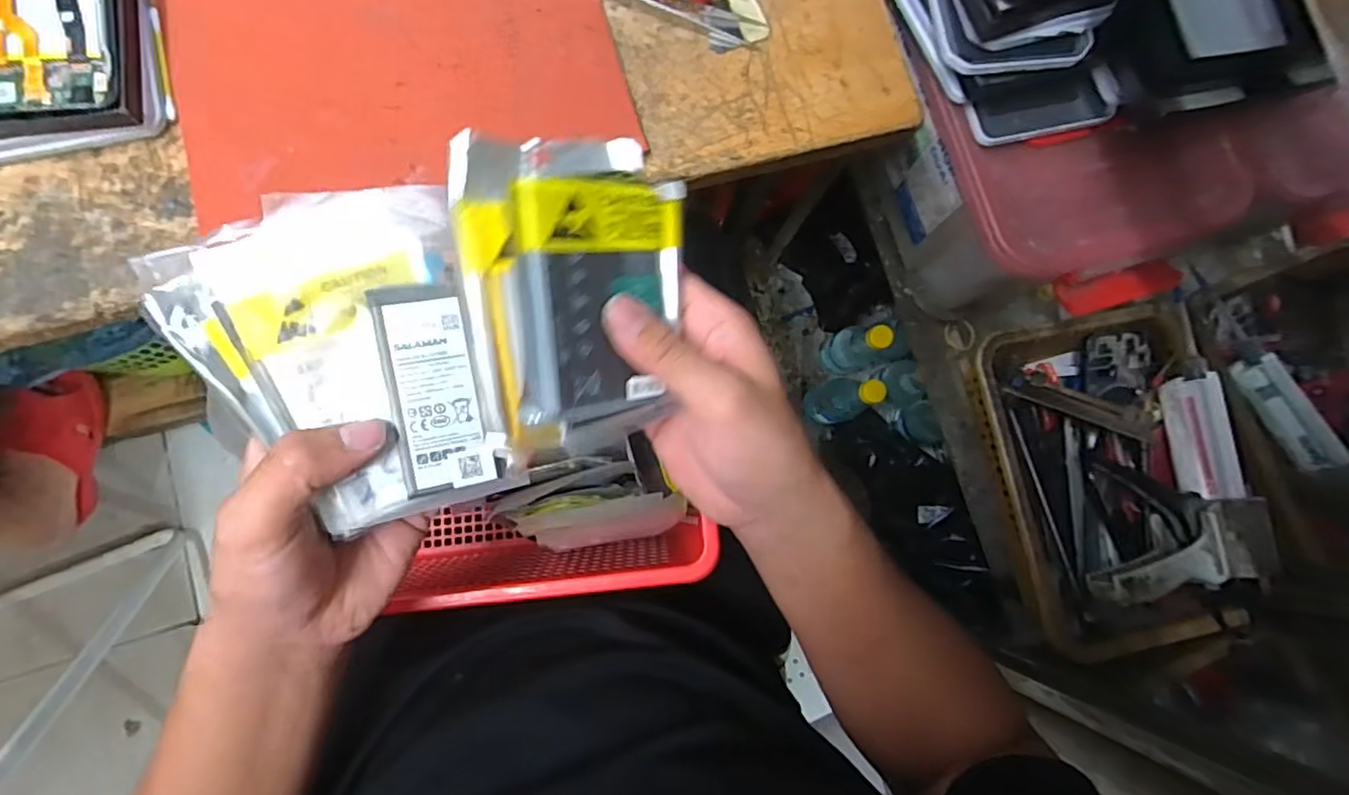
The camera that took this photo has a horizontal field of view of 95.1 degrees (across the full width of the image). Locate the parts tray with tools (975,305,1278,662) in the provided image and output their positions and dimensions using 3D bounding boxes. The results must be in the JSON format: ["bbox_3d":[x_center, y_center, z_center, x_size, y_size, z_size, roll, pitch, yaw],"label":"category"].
[{"bbox_3d":[0.347,0.063,0.483,0.161,0.113,0.262,-8,83,-6],"label":"parts tray with tools"}]

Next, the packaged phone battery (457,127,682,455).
[{"bbox_3d":[-0.038,-0.044,0.264,0.093,0.020,0.128,-11,103,-24],"label":"packaged phone battery"}]

